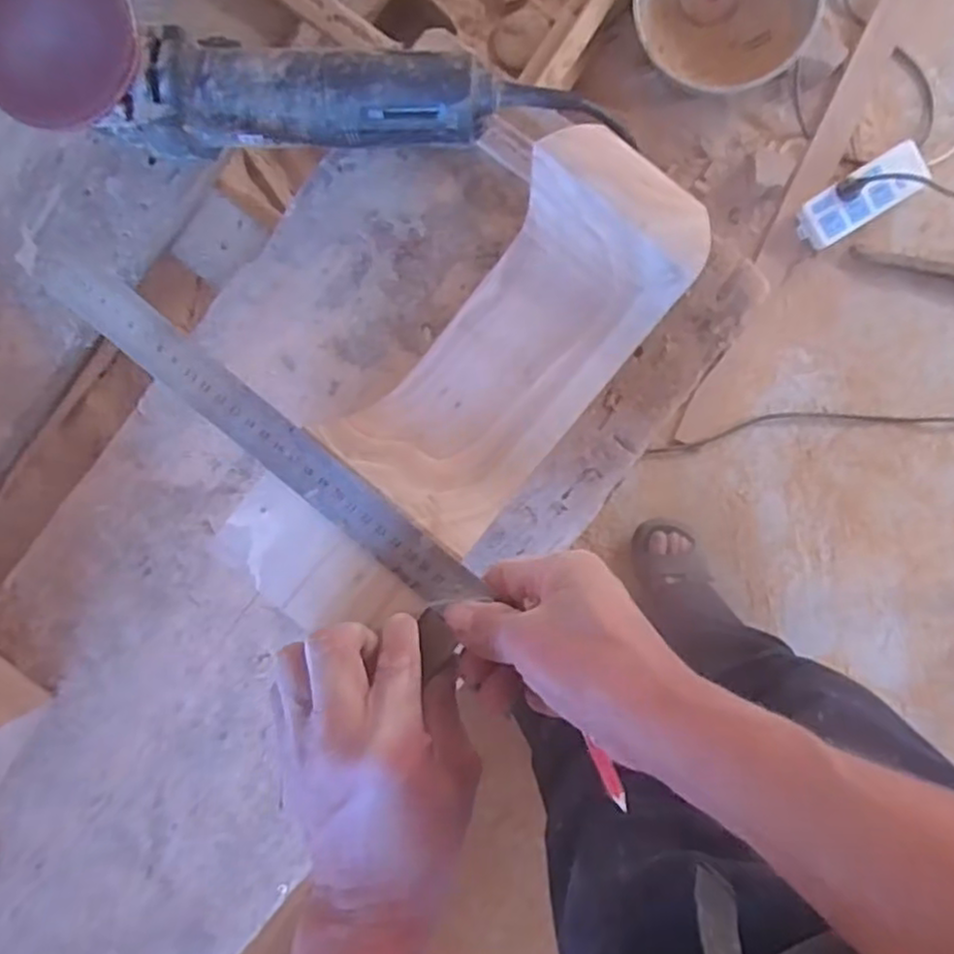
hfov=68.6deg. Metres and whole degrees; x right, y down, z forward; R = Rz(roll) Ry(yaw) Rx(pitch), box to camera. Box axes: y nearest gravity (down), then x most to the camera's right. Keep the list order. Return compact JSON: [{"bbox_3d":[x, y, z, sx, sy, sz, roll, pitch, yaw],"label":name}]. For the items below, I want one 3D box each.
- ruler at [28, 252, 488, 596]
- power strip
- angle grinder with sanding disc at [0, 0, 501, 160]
[{"bbox_3d":[-0.114,-0.025,0.373,0.278,0.006,0.028,39,89,0],"label":"ruler"},{"bbox_3d":[0.599,-0.436,1.094,0.194,0.056,0.078,-32,88,4],"label":"power strip"},{"bbox_3d":[-0.137,-0.242,0.430,0.295,0.078,0.085,3,94,-6],"label":"angle grinder with sanding disc"}]

